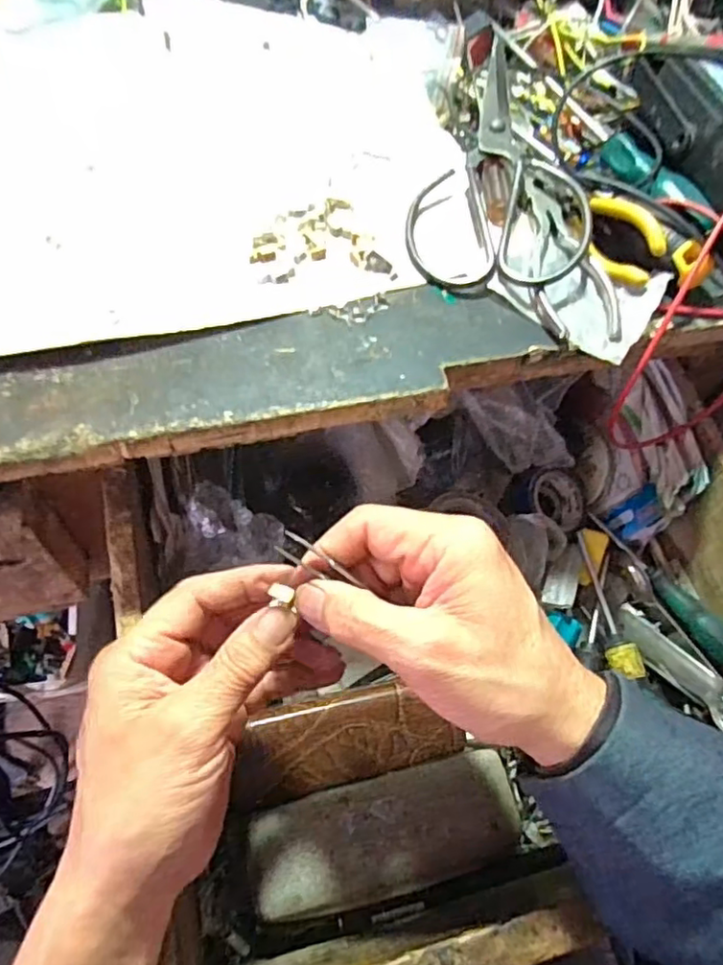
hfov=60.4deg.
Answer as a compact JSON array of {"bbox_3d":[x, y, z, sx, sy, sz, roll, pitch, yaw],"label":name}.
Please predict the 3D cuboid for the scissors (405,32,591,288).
[{"bbox_3d":[0.086,-0.191,0.374,0.100,0.029,0.174,12,57,1],"label":"scissors"}]

